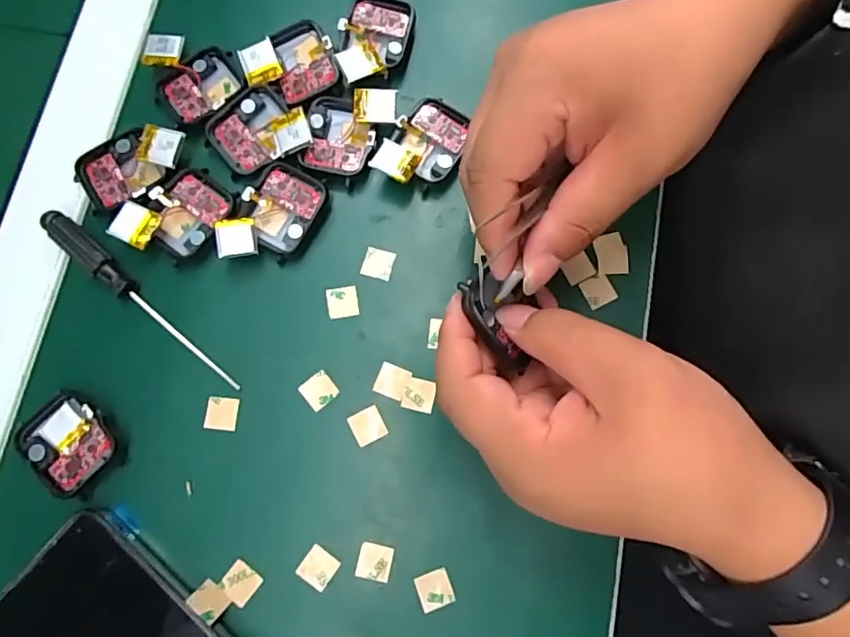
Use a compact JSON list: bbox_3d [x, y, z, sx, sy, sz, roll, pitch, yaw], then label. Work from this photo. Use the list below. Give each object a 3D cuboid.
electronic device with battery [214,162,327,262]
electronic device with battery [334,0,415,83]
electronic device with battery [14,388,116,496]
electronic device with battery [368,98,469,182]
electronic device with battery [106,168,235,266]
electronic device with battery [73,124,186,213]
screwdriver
[{"bbox_3d":[-0.077,-0.050,0.278,0.040,0.014,0.057,36,81,7],"label":"electronic device with battery"},{"bbox_3d":[-0.028,-0.152,0.301,0.038,0.012,0.053,10,78,3],"label":"electronic device with battery"},{"bbox_3d":[-0.169,0.058,0.259,0.043,0.012,0.037,40,81,8],"label":"electronic device with battery"},{"bbox_3d":[0.000,-0.090,0.286,0.036,0.016,0.054,36,81,8],"label":"electronic device with battery"},{"bbox_3d":[-0.126,-0.051,0.277,0.053,0.011,0.038,-43,81,-8],"label":"electronic device with battery"},{"bbox_3d":[-0.152,-0.081,0.282,0.057,0.010,0.038,-32,80,-6],"label":"electronic device with battery"},{"bbox_3d":[-0.142,-0.011,0.274,0.131,0.012,0.014,38,81,8],"label":"screwdriver"}]

